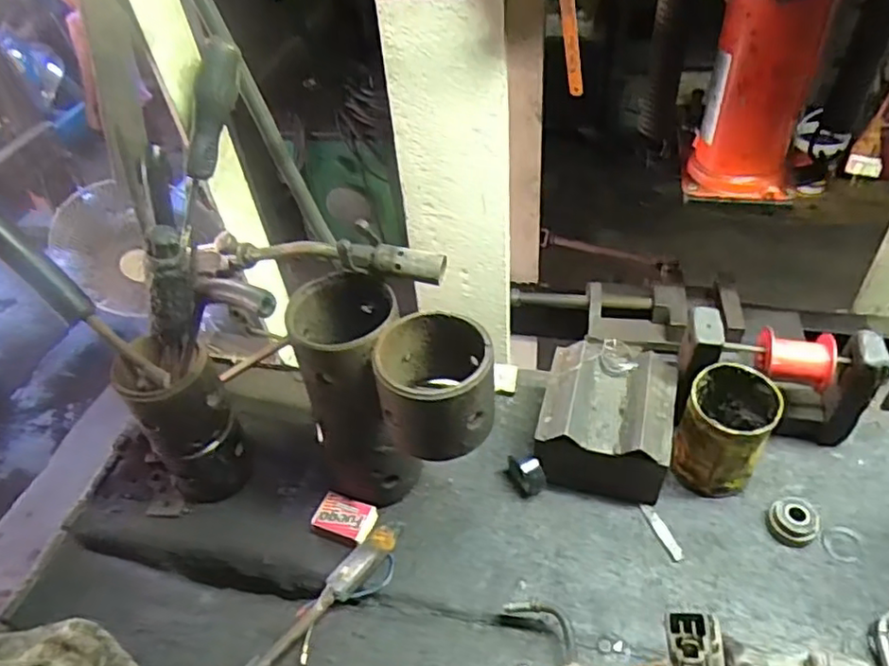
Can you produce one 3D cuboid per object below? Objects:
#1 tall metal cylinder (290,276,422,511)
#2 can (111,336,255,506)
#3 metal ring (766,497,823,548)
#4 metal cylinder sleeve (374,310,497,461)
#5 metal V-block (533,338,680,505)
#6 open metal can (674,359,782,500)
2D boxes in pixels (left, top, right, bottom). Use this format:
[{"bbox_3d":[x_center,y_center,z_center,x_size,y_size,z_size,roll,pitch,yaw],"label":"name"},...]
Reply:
[{"bbox_3d":[-0.073,0.058,0.589,0.087,0.217,0.097,11,47,17],"label":"tall metal cylinder"},{"bbox_3d":[-0.243,0.089,0.624,0.084,0.186,0.074,-30,49,-22],"label":"can"},{"bbox_3d":[0.317,0.169,0.585,0.041,0.030,0.040,-3,44,3],"label":"metal ring"},{"bbox_3d":[-0.004,0.038,0.500,0.088,0.079,0.095,-8,44,-1],"label":"metal cylinder sleeve"},{"bbox_3d":[0.159,0.088,0.638,0.118,0.101,0.136,9,46,15],"label":"metal V-block"},{"bbox_3d":[0.262,0.093,0.605,0.073,0.117,0.086,26,53,29],"label":"open metal can"}]

